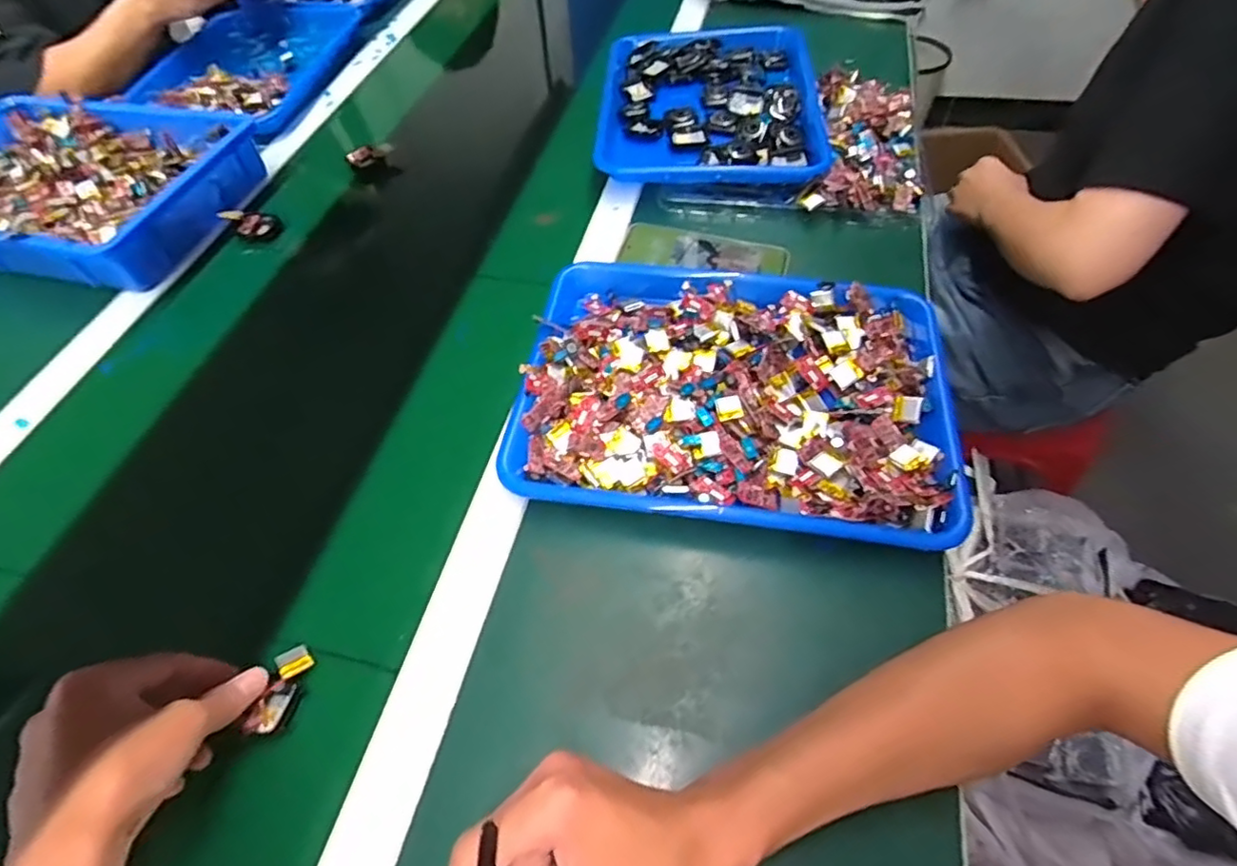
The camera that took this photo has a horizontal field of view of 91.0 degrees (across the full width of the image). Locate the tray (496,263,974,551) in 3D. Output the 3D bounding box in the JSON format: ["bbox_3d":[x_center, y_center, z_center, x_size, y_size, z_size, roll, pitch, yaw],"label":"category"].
[{"bbox_3d":[0.092,-0.042,0.487,0.329,0.042,0.245,5,54,8],"label":"tray"}]

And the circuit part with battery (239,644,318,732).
[{"bbox_3d":[-0.213,0.161,0.383,0.021,0.007,0.053,7,50,9],"label":"circuit part with battery"}]

